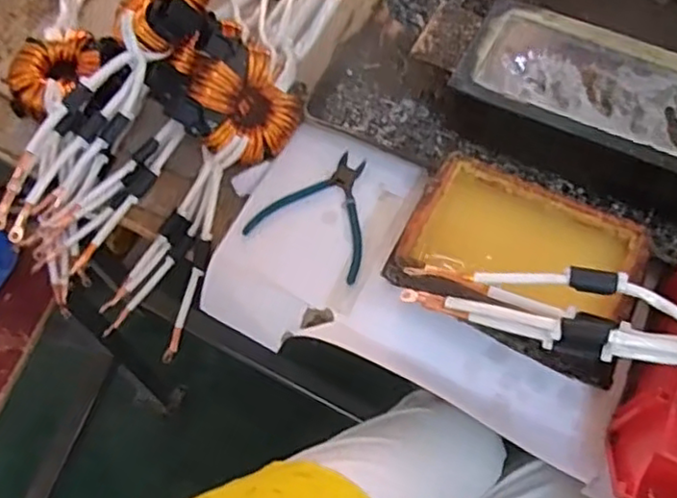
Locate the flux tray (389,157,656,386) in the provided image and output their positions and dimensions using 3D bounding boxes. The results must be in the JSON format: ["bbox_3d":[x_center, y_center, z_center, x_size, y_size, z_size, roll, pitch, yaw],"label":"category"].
[{"bbox_3d":[0.170,0.015,0.620,0.211,0.062,0.143,24,66,14],"label":"flux tray"}]

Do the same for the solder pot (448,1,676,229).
[{"bbox_3d":[0.302,-0.124,0.673,0.364,0.084,0.152,24,66,15],"label":"solder pot"}]

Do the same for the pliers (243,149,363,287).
[{"bbox_3d":[-0.010,-0.044,0.692,0.123,0.008,0.133,25,66,15],"label":"pliers"}]

